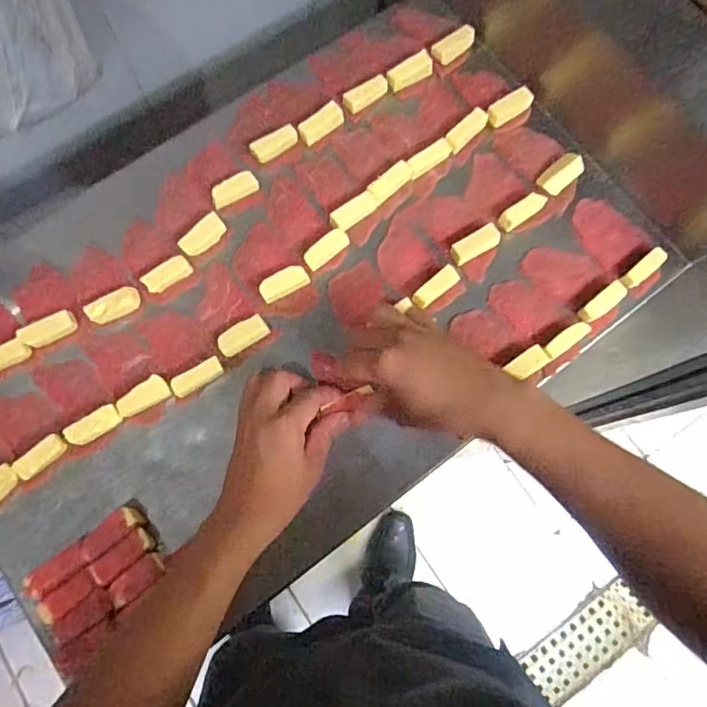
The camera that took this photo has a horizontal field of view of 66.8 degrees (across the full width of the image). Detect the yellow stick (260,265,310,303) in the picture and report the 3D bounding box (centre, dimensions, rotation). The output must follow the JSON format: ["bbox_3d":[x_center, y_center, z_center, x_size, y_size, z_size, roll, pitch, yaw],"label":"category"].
[{"bbox_3d":[-0.066,-0.067,0.514,0.047,0.011,0.022,-30,77,-9],"label":"yellow stick"}]

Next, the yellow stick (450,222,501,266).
[{"bbox_3d":[0.121,-0.108,0.527,0.052,0.011,0.020,-29,77,-9],"label":"yellow stick"}]

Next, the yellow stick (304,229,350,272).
[{"bbox_3d":[-0.027,-0.102,0.523,0.049,0.011,0.019,-39,79,-11],"label":"yellow stick"}]

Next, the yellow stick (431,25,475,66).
[{"bbox_3d":[0.109,-0.336,0.581,0.052,0.013,0.020,-35,78,-10],"label":"yellow stick"}]

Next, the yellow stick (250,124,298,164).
[{"bbox_3d":[-0.080,-0.214,0.549,0.049,0.016,0.018,-32,77,-9],"label":"yellow stick"}]

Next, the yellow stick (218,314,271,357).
[{"bbox_3d":[-0.103,-0.016,0.505,0.048,0.013,0.021,-33,78,-9],"label":"yellow stick"}]

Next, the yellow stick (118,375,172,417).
[{"bbox_3d":[-0.191,0.039,0.489,0.047,0.015,0.021,-29,77,-8],"label":"yellow stick"}]

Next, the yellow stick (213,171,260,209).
[{"bbox_3d":[-0.119,-0.164,0.536,0.048,0.012,0.022,-32,78,-9],"label":"yellow stick"}]

